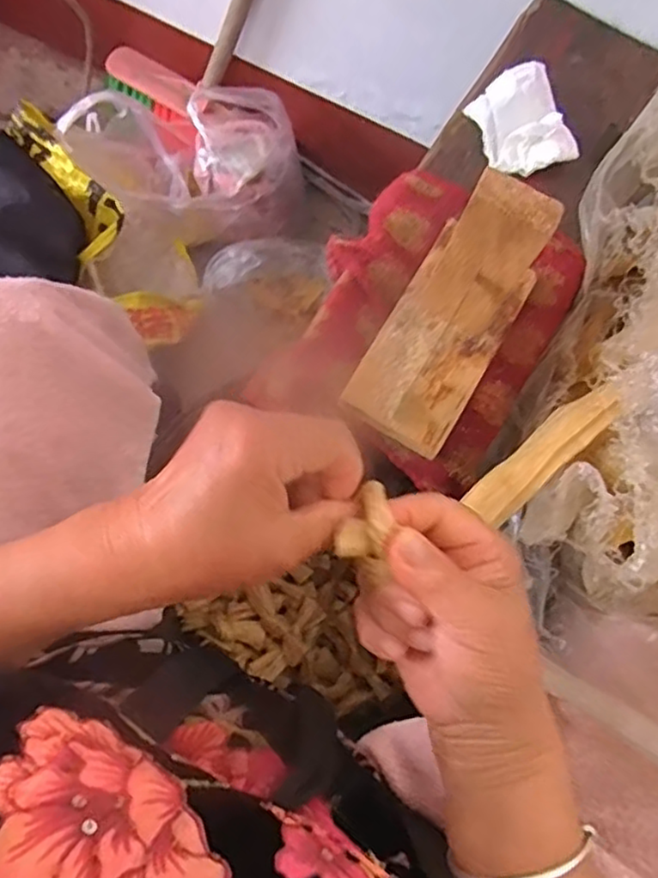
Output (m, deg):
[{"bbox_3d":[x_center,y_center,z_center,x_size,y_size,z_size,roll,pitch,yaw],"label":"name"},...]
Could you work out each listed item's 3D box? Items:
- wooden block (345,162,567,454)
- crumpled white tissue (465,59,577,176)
[{"bbox_3d":[0.072,-0.077,0.375,0.071,0.126,0.135,31,80,7],"label":"wooden block"},{"bbox_3d":[0.136,-0.226,0.471,0.057,0.019,0.072,-18,78,-3],"label":"crumpled white tissue"}]

